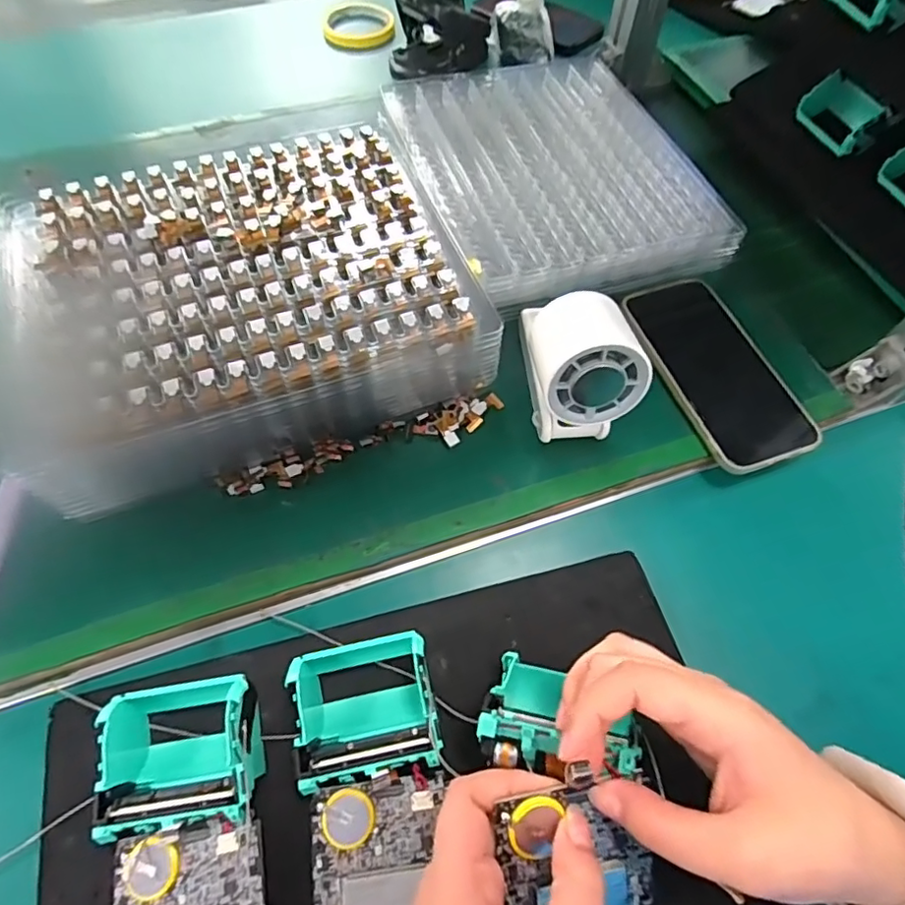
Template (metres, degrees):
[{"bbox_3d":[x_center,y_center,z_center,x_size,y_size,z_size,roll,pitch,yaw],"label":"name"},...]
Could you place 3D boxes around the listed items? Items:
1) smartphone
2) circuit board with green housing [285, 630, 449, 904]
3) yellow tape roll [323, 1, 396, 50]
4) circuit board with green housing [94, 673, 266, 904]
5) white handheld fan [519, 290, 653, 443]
[{"bbox_3d":[0.189,-0.061,0.405,0.077,0.008,0.159,-17,64,-10],"label":"smartphone"},{"bbox_3d":[-0.034,0.182,0.257,0.068,0.034,0.181,-9,63,-6],"label":"circuit board with green housing"},{"bbox_3d":[-0.114,-0.525,0.687,0.084,0.020,0.084,-3,63,-3],"label":"yellow tape roll"},{"bbox_3d":[-0.121,0.203,0.245,0.067,0.032,0.187,-9,63,-6],"label":"circuit board with green housing"},{"bbox_3d":[0.078,-0.049,0.356,0.066,0.087,0.067,-5,62,-1],"label":"white handheld fan"}]

